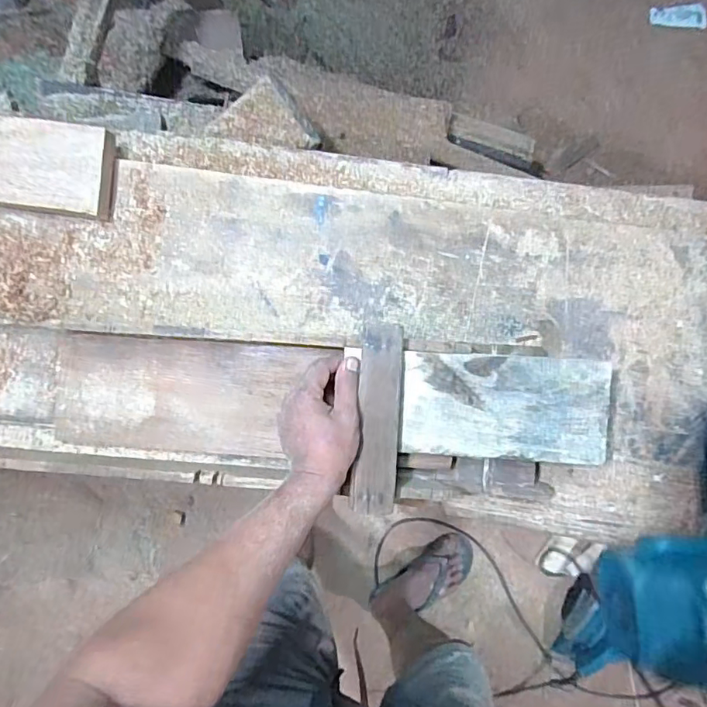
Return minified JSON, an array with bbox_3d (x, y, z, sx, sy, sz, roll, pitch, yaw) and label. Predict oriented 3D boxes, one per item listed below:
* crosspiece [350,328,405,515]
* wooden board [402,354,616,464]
[{"bbox_3d":[0.025,0.067,0.528,0.043,0.009,0.189,4,91,0],"label":"crosspiece"},{"bbox_3d":[0.152,0.055,0.526,0.202,0.021,0.103,3,91,1],"label":"wooden board"}]

